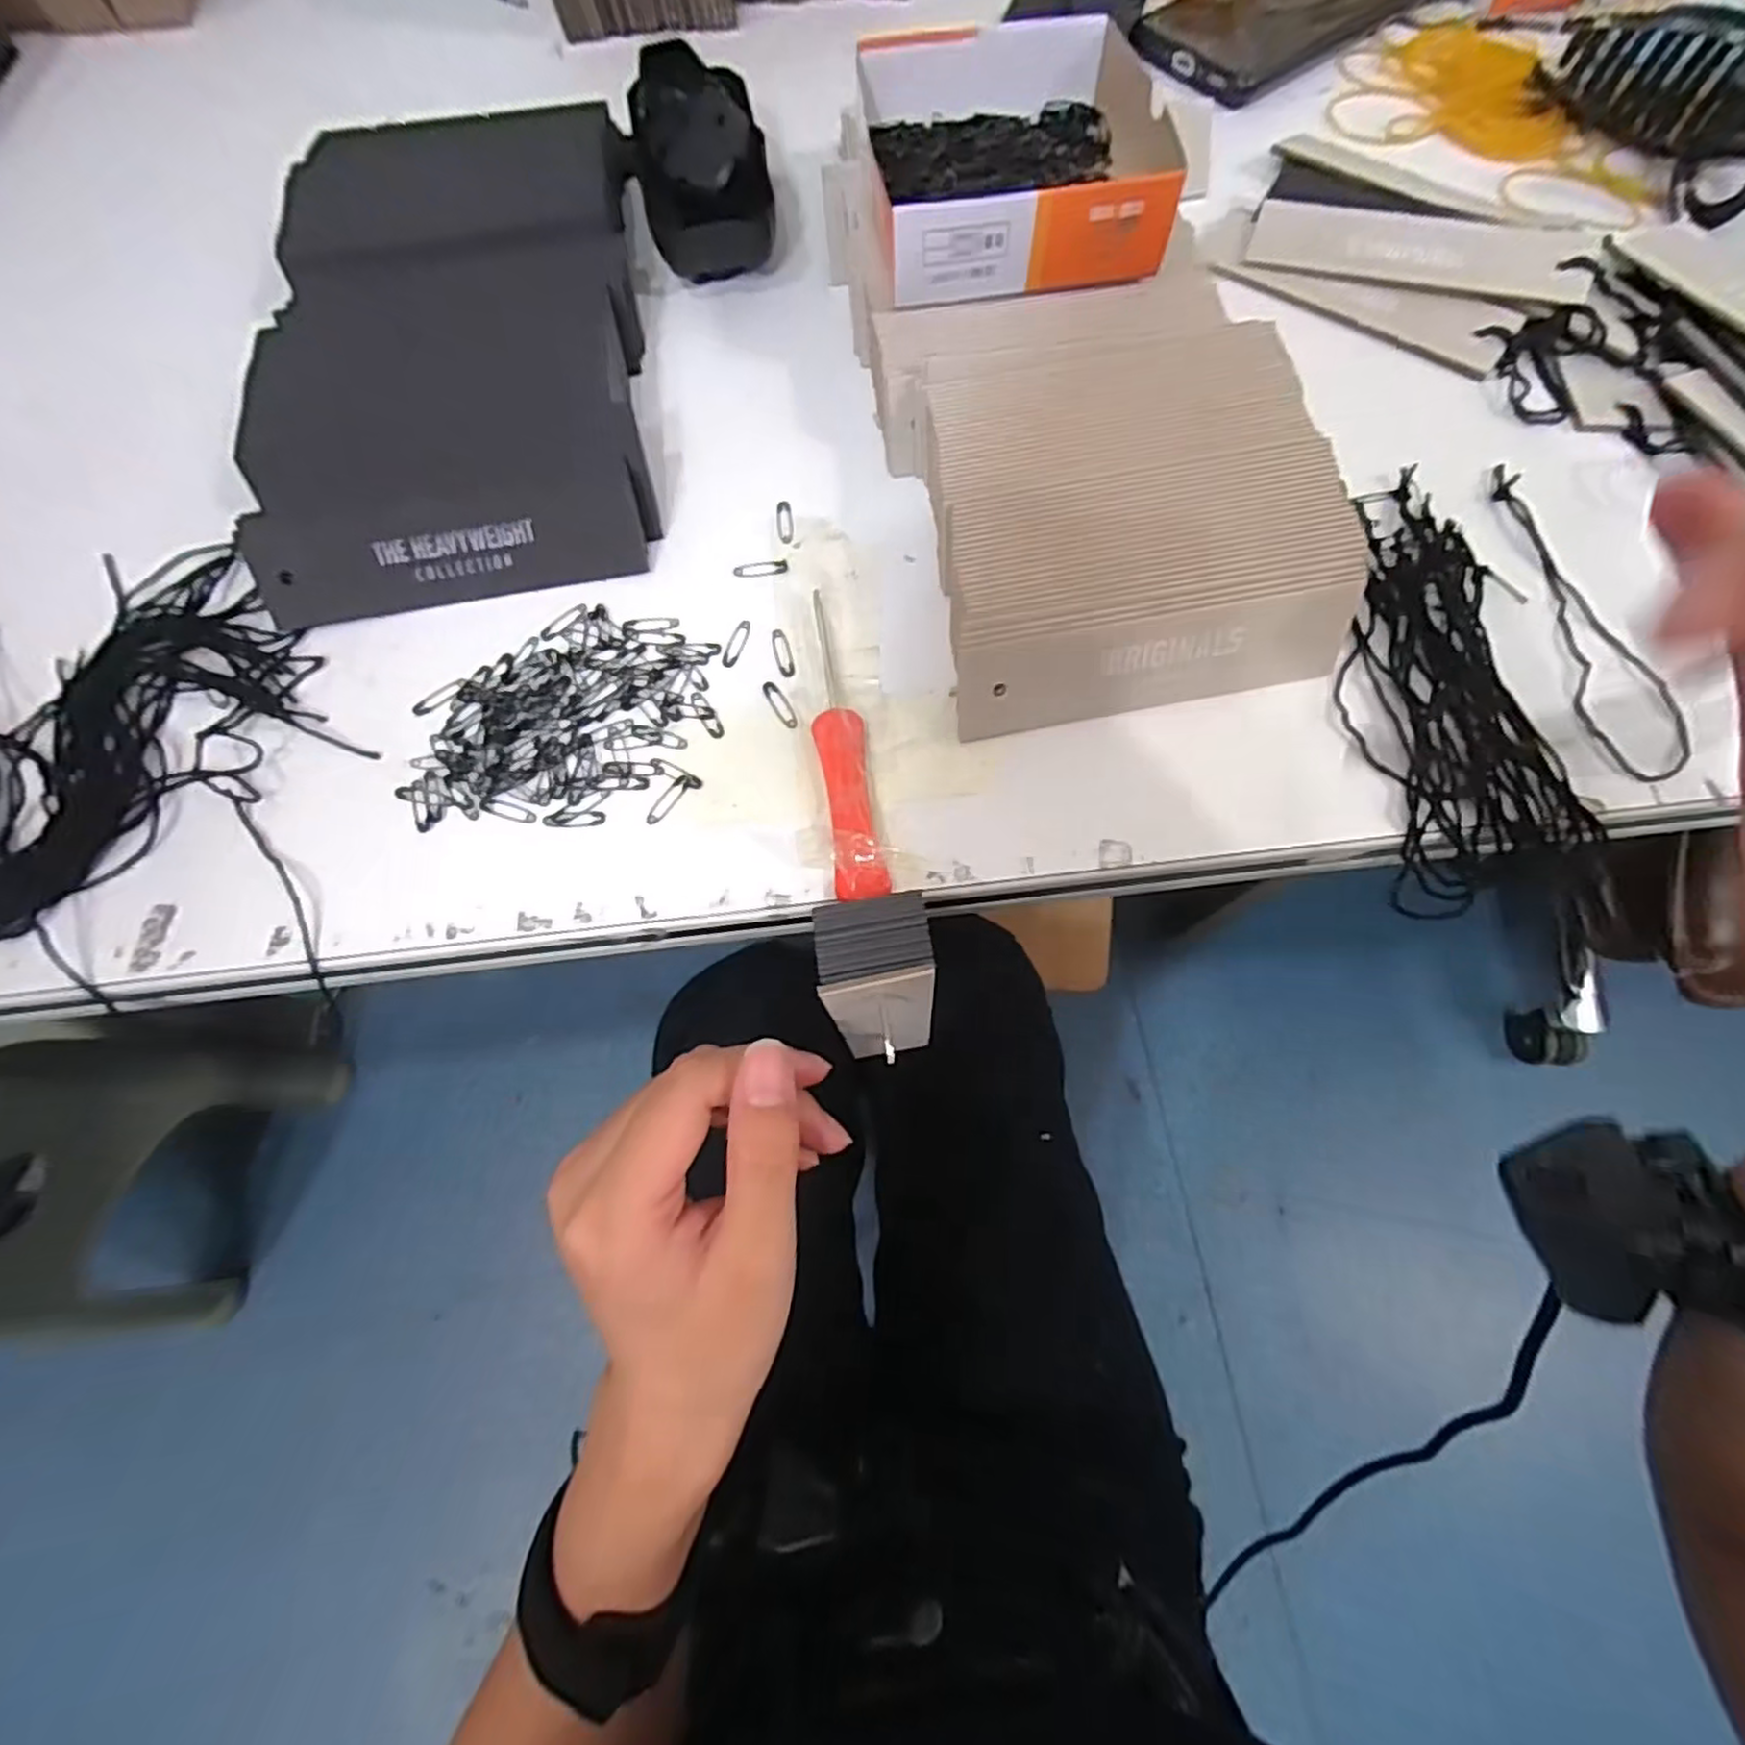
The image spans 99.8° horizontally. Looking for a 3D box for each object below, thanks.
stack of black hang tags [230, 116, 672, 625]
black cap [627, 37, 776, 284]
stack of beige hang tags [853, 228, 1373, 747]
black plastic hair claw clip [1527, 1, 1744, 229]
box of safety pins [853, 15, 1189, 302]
[{"bbox_3d":[-0.158,-0.212,0.285,0.128,0.026,0.242,-9,71,-2],"label":"stack of black hang tags"},{"bbox_3d":[-0.071,-0.296,0.310,0.053,0.038,0.095,-14,71,-4],"label":"black cap"},{"bbox_3d":[0.078,-0.134,0.251,0.132,0.034,0.162,-11,71,-3],"label":"stack of beige hang tags"},{"bbox_3d":[0.341,-0.327,0.310,0.042,0.044,0.114,-24,72,-7],"label":"black plastic hair claw clip"},{"bbox_3d":[0.055,-0.266,0.267,0.108,0.030,0.125,-5,70,-1],"label":"box of safety pins"}]

